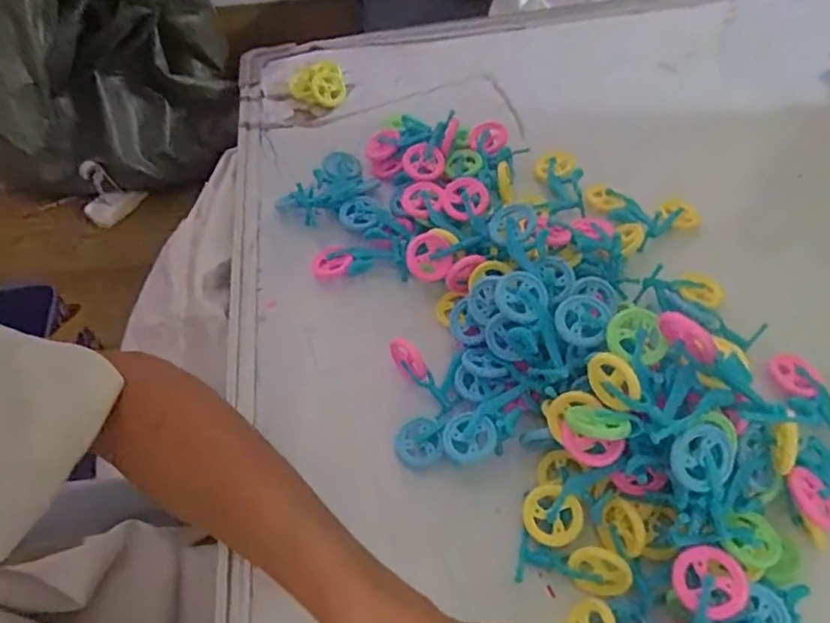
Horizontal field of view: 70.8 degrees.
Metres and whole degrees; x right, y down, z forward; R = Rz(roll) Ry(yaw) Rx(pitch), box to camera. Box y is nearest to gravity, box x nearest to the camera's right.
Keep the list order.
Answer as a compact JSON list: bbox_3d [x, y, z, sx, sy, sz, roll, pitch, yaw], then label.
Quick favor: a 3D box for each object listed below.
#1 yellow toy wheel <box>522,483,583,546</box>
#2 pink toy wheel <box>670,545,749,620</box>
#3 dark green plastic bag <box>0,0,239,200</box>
[{"bbox_3d":[0.070,0.105,0.301,0.029,0.006,0.029,37,96,18],"label":"yellow toy wheel"},{"bbox_3d":[0.132,0.121,0.261,0.030,0.004,0.029,-8,56,11],"label":"pink toy wheel"},{"bbox_3d":[-0.546,-0.415,1.032,0.409,0.434,0.217,-23,58,-11],"label":"dark green plastic bag"}]

